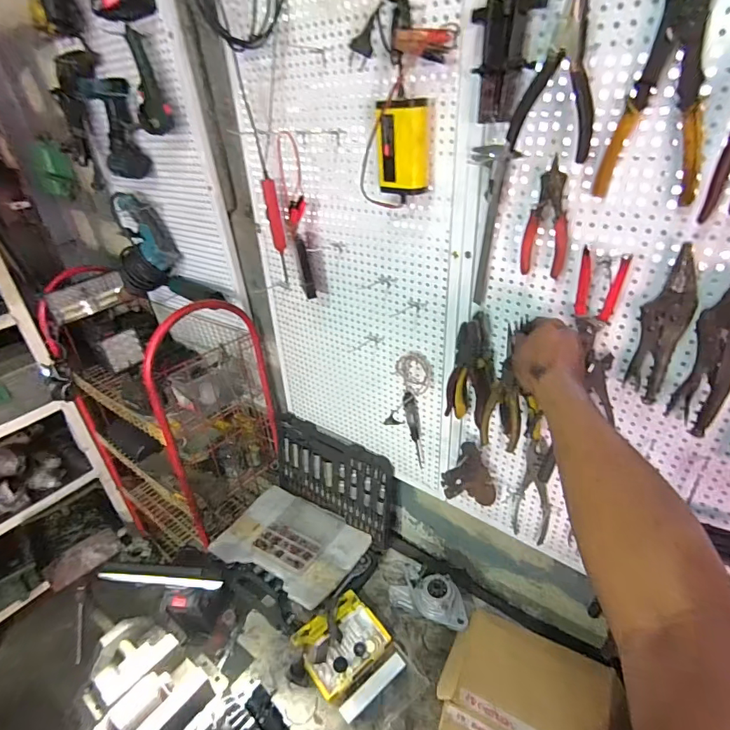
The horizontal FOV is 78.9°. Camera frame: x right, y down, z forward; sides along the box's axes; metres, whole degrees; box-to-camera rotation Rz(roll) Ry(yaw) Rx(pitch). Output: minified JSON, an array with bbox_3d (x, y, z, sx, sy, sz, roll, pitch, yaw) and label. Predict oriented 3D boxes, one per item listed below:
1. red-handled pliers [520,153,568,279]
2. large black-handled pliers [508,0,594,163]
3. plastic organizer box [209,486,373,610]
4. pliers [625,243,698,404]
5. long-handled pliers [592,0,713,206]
[{"bbox_3d":[0.240,-0.189,0.580,0.052,0.138,0.029,9,34,20],"label":"red-handled pliers"},{"bbox_3d":[0.218,-0.313,0.473,0.089,0.160,0.028,26,50,24],"label":"large black-handled pliers"},{"bbox_3d":[-0.198,0.470,1.192,0.380,0.043,0.271,16,37,29],"label":"plastic organizer box"},{"bbox_3d":[0.375,-0.046,0.560,0.047,0.198,0.028,18,38,31],"label":"pliers"},{"bbox_3d":[0.312,-0.284,0.458,0.100,0.213,0.023,25,45,39],"label":"long-handled pliers"}]

